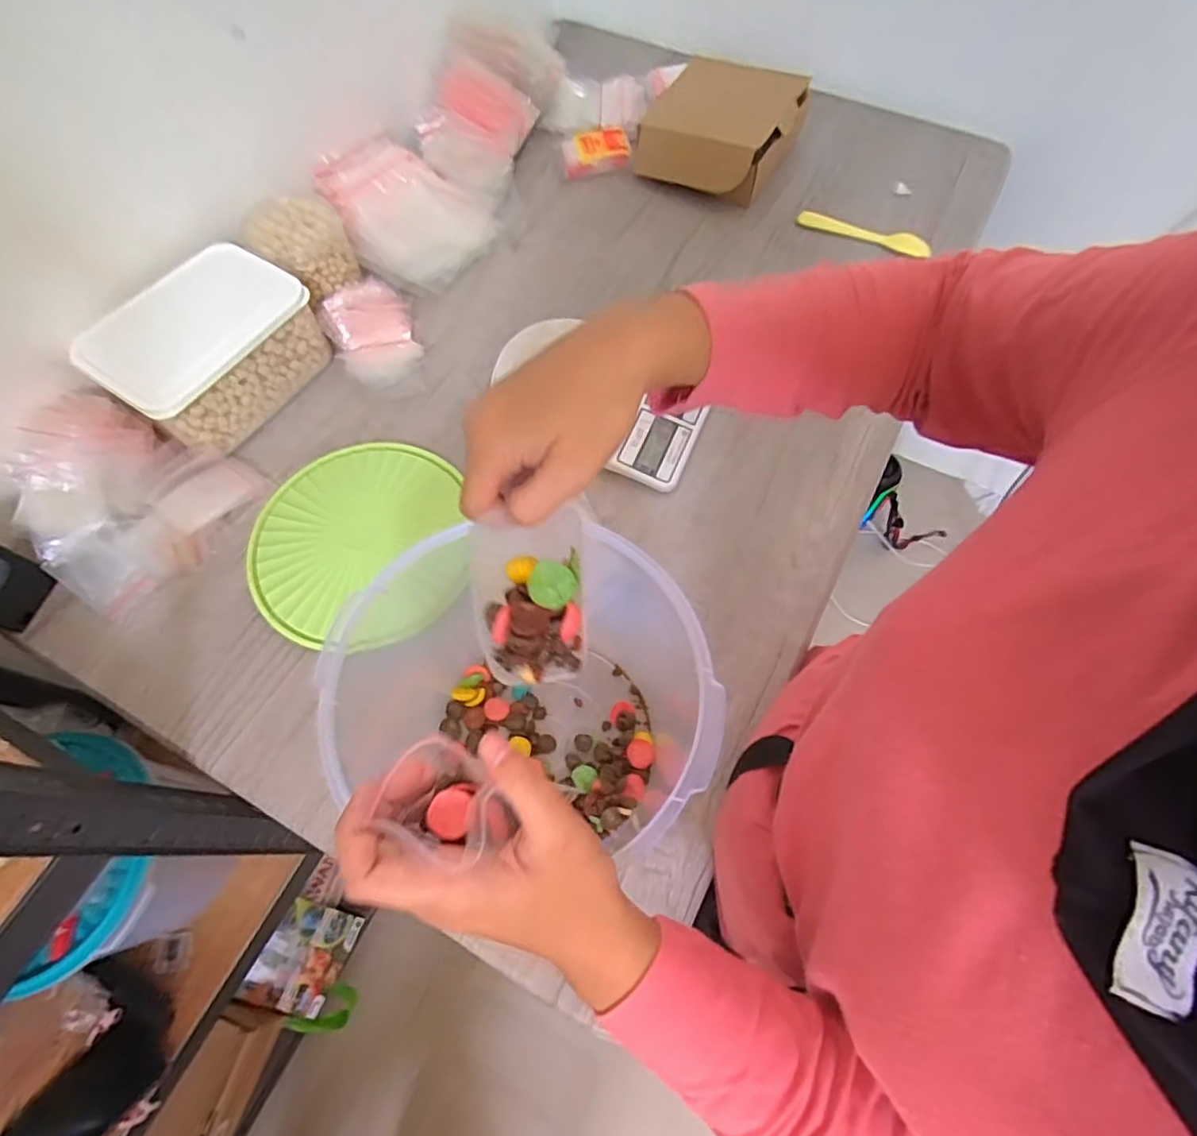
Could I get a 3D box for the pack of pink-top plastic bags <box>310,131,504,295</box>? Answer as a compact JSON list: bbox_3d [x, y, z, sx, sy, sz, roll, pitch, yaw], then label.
[{"bbox_3d":[-0.214,-0.413,0.720,0.167,0.062,0.192,-28,68,-11],"label":"pack of pink-top plastic bags"}]

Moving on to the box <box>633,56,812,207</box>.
[{"bbox_3d":[0.154,-0.535,0.755,0.167,0.081,0.167,26,69,12],"label":"box"}]

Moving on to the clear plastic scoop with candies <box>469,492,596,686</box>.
[{"bbox_3d":[-0.031,0.012,0.291,0.057,0.028,0.080,-6,66,-2],"label":"clear plastic scoop with candies"}]

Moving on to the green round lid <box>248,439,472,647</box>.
[{"bbox_3d":[-0.217,-0.026,0.567,0.193,0.011,0.195,0,66,1],"label":"green round lid"}]

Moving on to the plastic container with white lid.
[{"bbox_3d":[-0.372,-0.213,0.600,0.123,0.082,0.187,33,70,14],"label":"plastic container with white lid"}]

